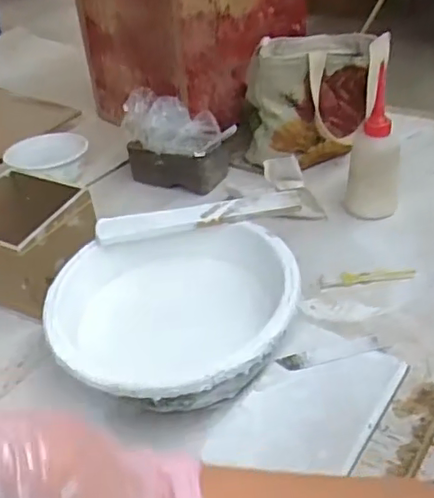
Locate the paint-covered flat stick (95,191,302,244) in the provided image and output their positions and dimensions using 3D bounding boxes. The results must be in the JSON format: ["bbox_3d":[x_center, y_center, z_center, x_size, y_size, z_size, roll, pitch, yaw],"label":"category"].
[{"bbox_3d":[-0.018,-0.034,0.601,0.200,0.010,0.034,-8,53,-2],"label":"paint-covered flat stick"}]

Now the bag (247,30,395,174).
[{"bbox_3d":[0.142,-0.222,0.845,0.175,0.137,0.196,8,41,18],"label":"bag"}]

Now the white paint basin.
[{"bbox_3d":[-0.035,0.073,0.544,0.218,0.083,0.185,-8,38,-1],"label":"white paint basin"}]

